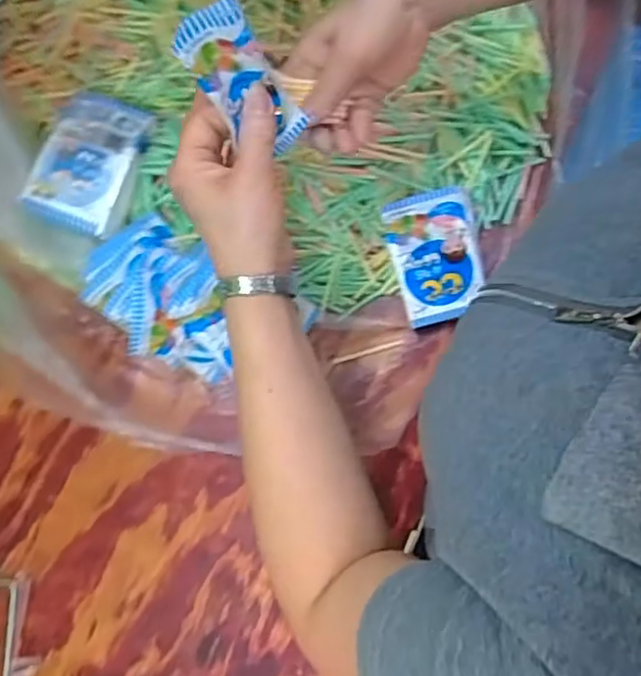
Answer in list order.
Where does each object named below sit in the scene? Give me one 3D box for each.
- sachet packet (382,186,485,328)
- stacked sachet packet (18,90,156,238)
[{"bbox_3d":[0.098,-0.069,0.547,0.072,0.007,0.105,-18,94,3],"label":"sachet packet"},{"bbox_3d":[-0.184,-0.140,0.521,0.070,0.029,0.106,22,81,5],"label":"stacked sachet packet"}]

